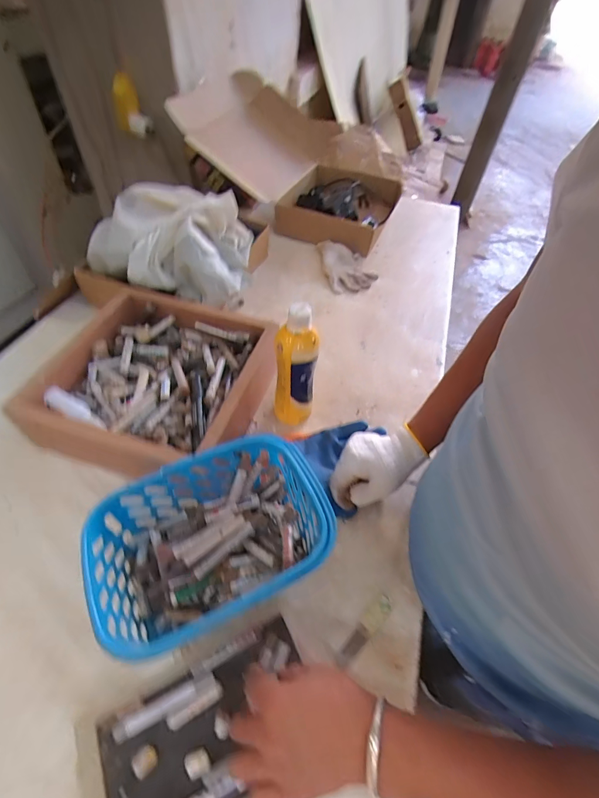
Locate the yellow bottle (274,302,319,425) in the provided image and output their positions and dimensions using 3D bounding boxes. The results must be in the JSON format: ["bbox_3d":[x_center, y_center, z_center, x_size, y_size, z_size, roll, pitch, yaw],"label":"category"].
[{"bbox_3d":[-0.006,-0.040,0.549,0.057,0.211,0.050,-1,52,-6],"label":"yellow bottle"}]

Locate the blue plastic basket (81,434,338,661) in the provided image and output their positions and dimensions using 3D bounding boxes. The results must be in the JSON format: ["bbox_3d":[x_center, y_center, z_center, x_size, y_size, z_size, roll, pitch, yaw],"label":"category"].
[{"bbox_3d":[-0.102,0.173,0.437,0.240,0.123,0.174,-17,56,-18],"label":"blue plastic basket"}]

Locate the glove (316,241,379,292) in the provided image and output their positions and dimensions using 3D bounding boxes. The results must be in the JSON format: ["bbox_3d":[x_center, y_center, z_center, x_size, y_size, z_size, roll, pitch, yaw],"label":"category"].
[{"bbox_3d":[0.118,-0.331,0.906,0.117,0.034,0.184,-7,53,-11],"label":"glove"}]

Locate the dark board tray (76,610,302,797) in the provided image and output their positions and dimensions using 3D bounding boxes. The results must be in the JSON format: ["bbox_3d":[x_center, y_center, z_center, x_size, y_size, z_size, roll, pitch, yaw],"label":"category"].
[{"bbox_3d":[-0.090,0.327,0.363,0.213,0.037,0.130,-19,56,-19],"label":"dark board tray"}]

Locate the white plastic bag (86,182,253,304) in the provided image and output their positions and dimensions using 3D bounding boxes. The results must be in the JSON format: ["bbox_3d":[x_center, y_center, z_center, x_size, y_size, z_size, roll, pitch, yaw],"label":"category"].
[{"bbox_3d":[-0.248,-0.316,0.730,0.282,0.114,0.239,0,51,-3],"label":"white plastic bag"}]

